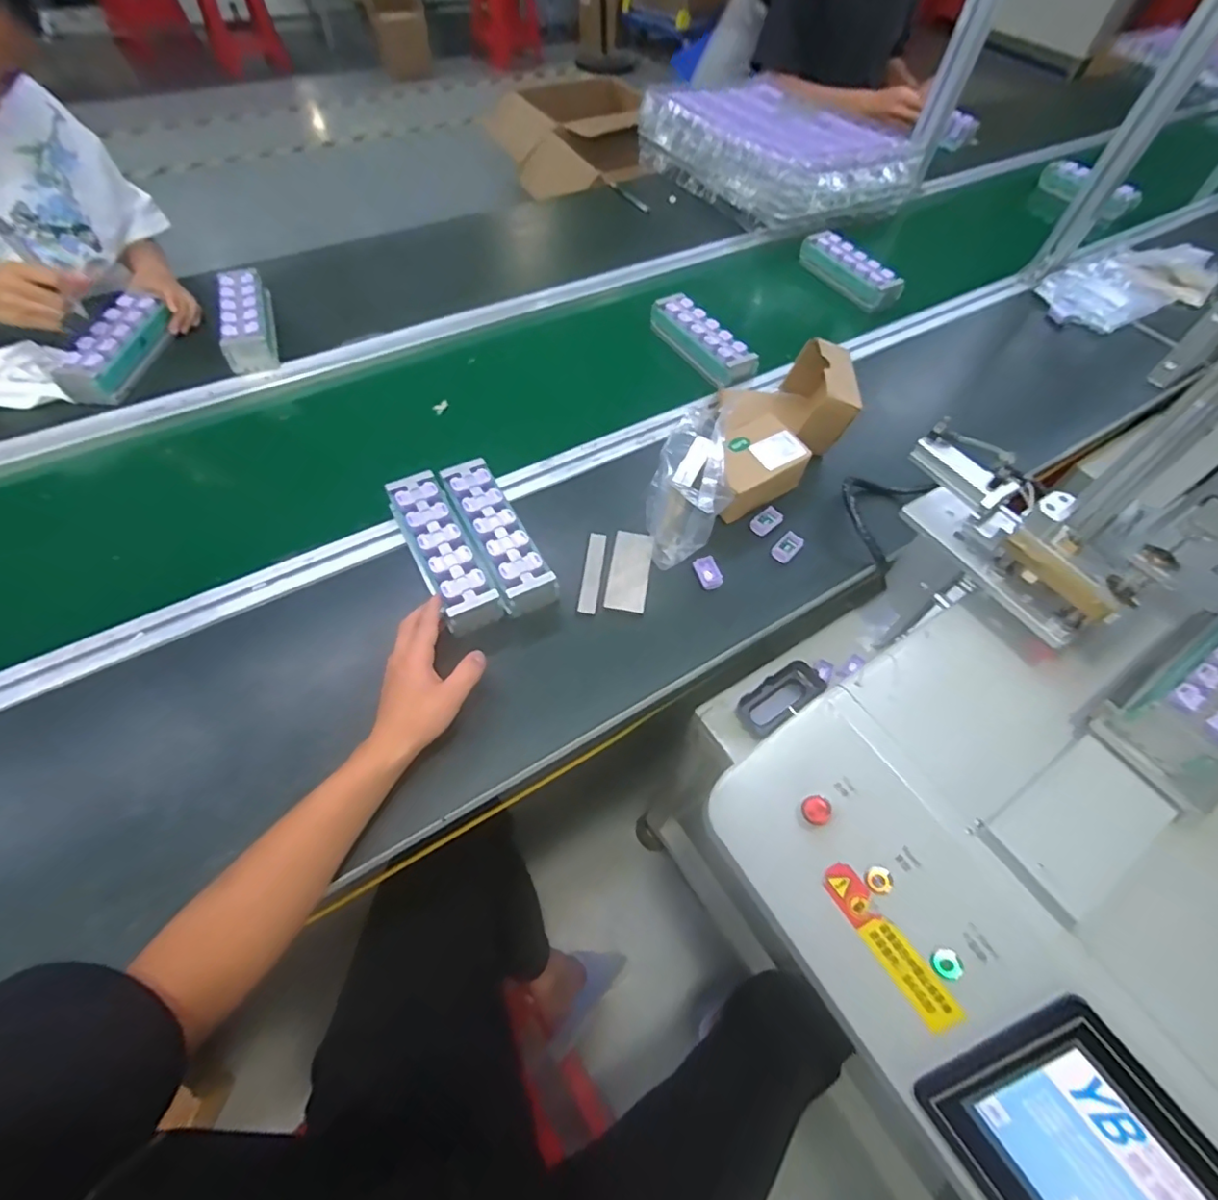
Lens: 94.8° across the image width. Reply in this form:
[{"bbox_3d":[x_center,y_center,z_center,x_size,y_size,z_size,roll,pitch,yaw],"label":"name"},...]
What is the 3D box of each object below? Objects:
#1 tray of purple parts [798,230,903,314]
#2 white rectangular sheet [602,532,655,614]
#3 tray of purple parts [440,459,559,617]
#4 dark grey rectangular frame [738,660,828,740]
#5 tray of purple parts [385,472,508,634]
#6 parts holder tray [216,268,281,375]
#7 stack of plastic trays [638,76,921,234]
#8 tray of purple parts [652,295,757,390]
[{"bbox_3d":[0.425,-0.587,1.001,0.065,0.054,0.204,-27,62,-19],"label":"tray of purple parts"},{"bbox_3d":[0.024,-0.033,0.630,0.043,0.009,0.101,9,57,2],"label":"white rectangular sheet"},{"bbox_3d":[-0.125,-0.071,0.623,0.058,0.048,0.187,-24,62,-18],"label":"tray of purple parts"},{"bbox_3d":[0.204,0.116,0.666,0.106,0.010,0.049,-35,64,-6],"label":"dark grey rectangular frame"},{"bbox_3d":[-0.179,-0.054,0.600,0.059,0.046,0.186,-26,67,-19],"label":"tray of purple parts"},{"bbox_3d":[-0.519,-0.407,0.802,0.067,0.043,0.178,-15,59,-13],"label":"parts holder tray"},{"bbox_3d":[0.333,-0.928,1.152,0.346,0.121,0.472,-26,62,-19],"label":"stack of plastic trays"},{"bbox_3d":[0.143,-0.401,0.865,0.059,0.049,0.188,-30,63,-21],"label":"tray of purple parts"}]

